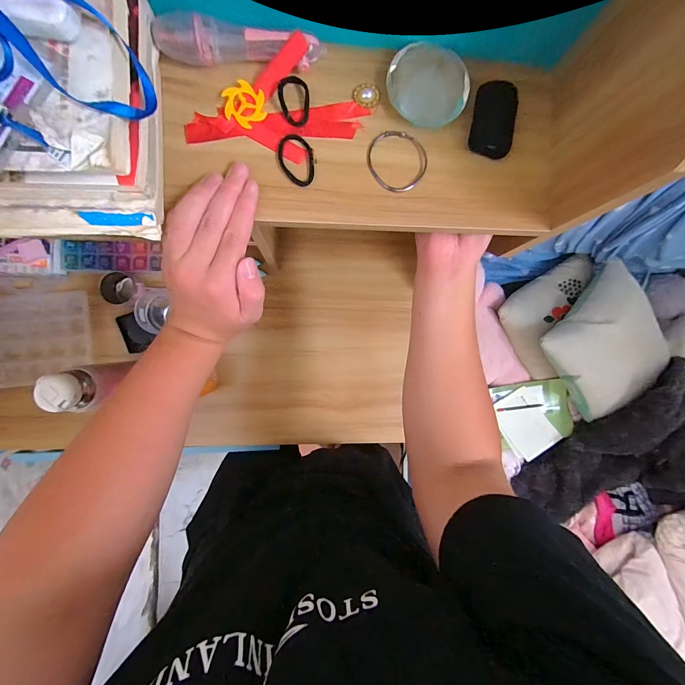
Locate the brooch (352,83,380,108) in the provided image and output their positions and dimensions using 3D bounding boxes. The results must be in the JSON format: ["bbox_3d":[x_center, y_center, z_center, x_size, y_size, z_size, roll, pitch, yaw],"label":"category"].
[{"bbox_3d":[0.023,-0.235,0.305,0.025,0.004,0.021,3,88,-5],"label":"brooch"}]

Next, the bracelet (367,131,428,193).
[{"bbox_3d":[0.051,-0.176,0.311,0.058,0.007,0.054,0,89,-5],"label":"bracelet"}]

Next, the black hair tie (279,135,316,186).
[{"bbox_3d":[-0.042,-0.171,0.302,0.031,0.004,0.049,-22,91,-5],"label":"black hair tie"}]

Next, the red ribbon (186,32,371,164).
[{"bbox_3d":[-0.058,-0.206,0.289,0.153,0.026,0.080,-31,91,-5],"label":"red ribbon"}]

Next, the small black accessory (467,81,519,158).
[{"bbox_3d":[0.145,-0.212,0.306,0.038,0.016,0.064,7,88,-5],"label":"small black accessory"}]

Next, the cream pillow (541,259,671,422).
[{"bbox_3d":[0.753,-0.003,0.896,0.347,0.128,0.305,-44,93,-5],"label":"cream pillow"}]

